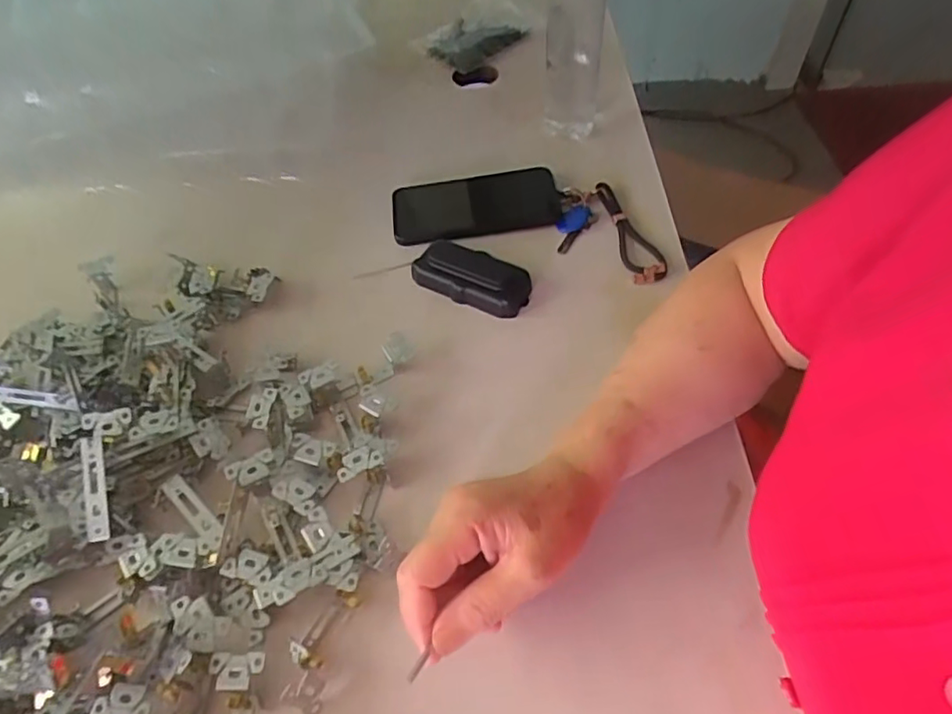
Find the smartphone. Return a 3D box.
[{"bbox_3d":[0.001,-0.153,0.587,0.166,0.016,0.080,-7,55,-1],"label":"smartphone"}]

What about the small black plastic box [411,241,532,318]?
[{"bbox_3d":[-0.002,-0.073,0.533,0.107,0.030,0.055,25,61,20],"label":"small black plastic box"}]

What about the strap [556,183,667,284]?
[{"bbox_3d":[0.122,-0.118,0.557,0.080,0.017,0.135,-17,56,-8],"label":"strap"}]

